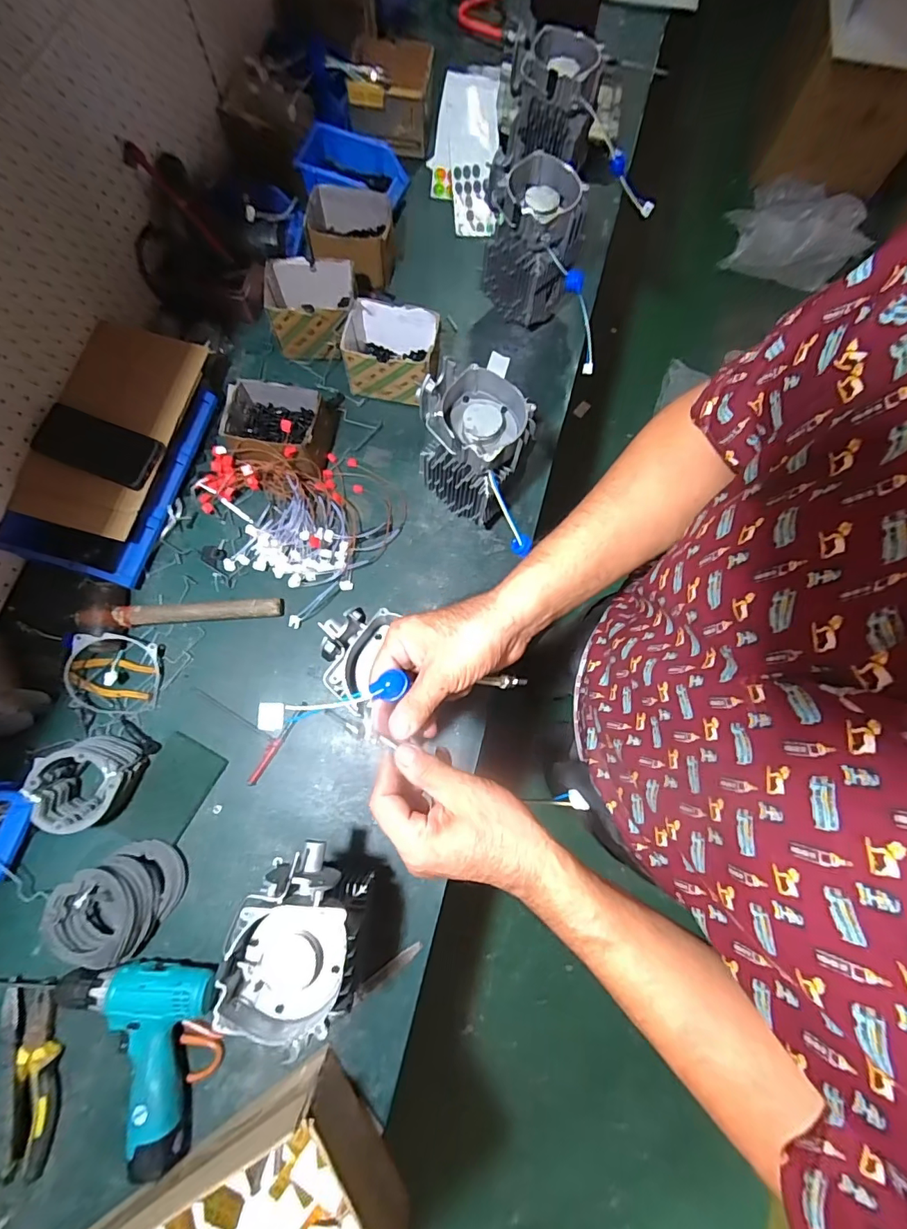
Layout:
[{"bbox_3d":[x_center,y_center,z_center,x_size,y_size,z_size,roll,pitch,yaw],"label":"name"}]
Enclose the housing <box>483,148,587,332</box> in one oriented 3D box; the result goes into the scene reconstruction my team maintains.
[{"bbox_3d":[0.123,-0.597,0.801,0.146,0.216,0.124,24,77,5],"label":"housing"}]

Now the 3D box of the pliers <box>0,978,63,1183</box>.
[{"bbox_3d":[-0.511,0.556,0.576,0.053,0.027,0.206,-14,76,-4],"label":"pliers"}]

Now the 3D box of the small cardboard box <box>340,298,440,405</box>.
[{"bbox_3d":[-0.105,-0.434,0.799,0.153,0.099,0.113,7,76,1],"label":"small cardboard box"}]

